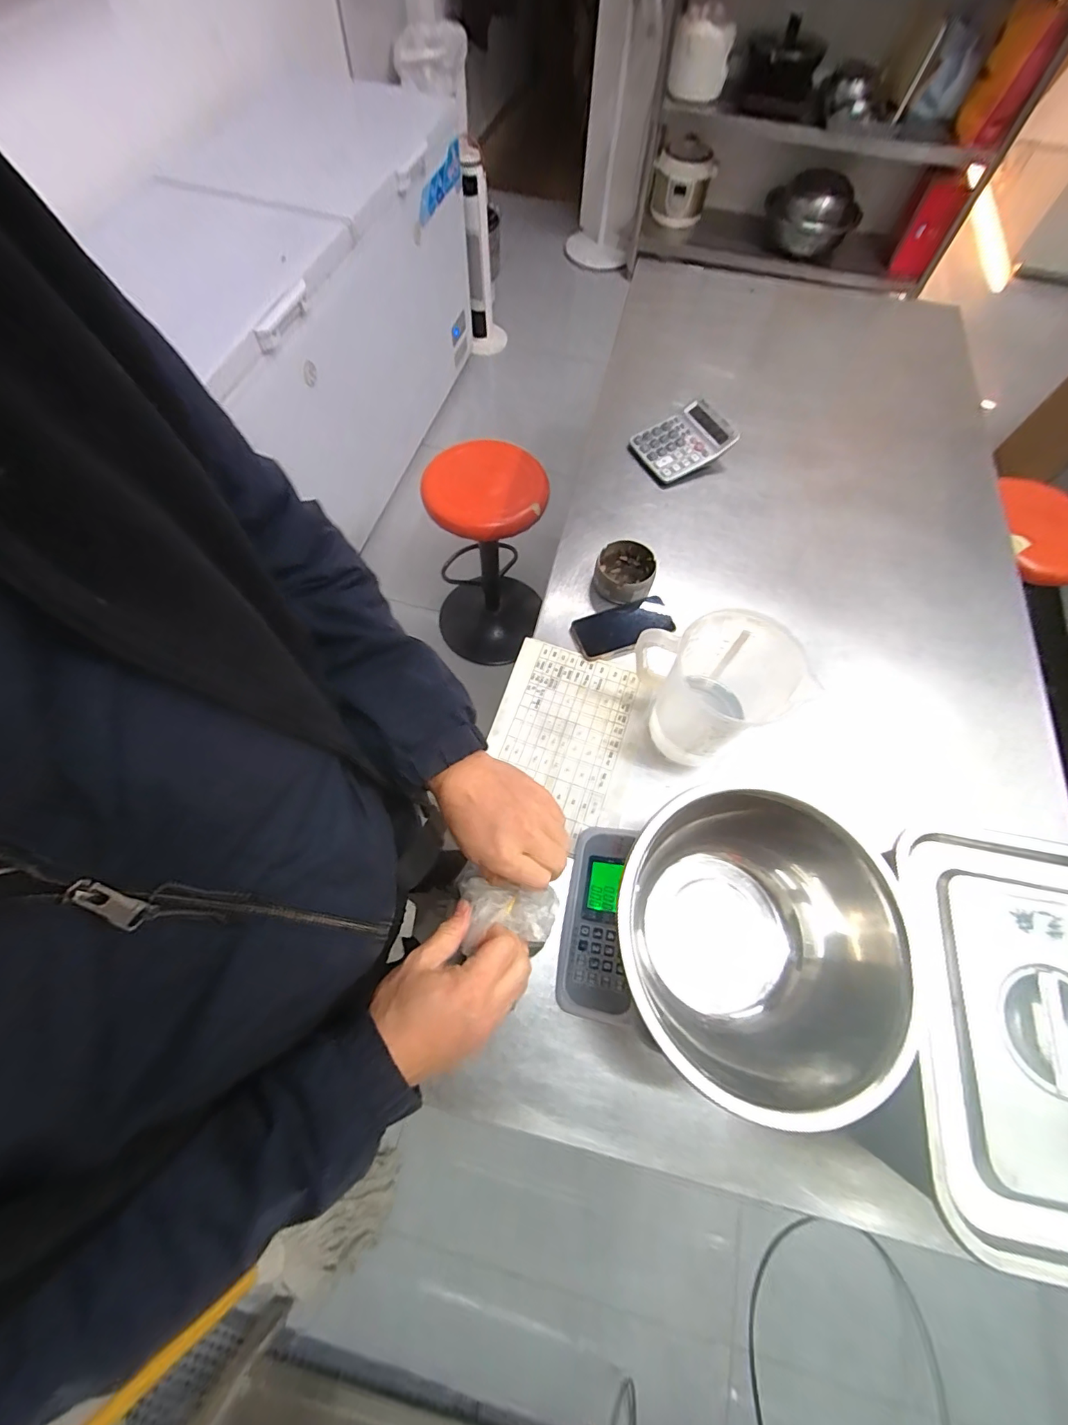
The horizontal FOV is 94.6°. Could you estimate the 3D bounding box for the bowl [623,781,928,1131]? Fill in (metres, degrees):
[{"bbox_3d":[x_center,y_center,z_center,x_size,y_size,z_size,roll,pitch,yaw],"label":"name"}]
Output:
[{"bbox_3d":[0.199,0.228,0.489,0.242,0.134,0.248,1,66,-2],"label":"bowl"}]

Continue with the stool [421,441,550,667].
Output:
[{"bbox_3d":[-0.135,-0.449,1.565,0.325,0.692,0.348,-1,66,-3],"label":"stool"}]

